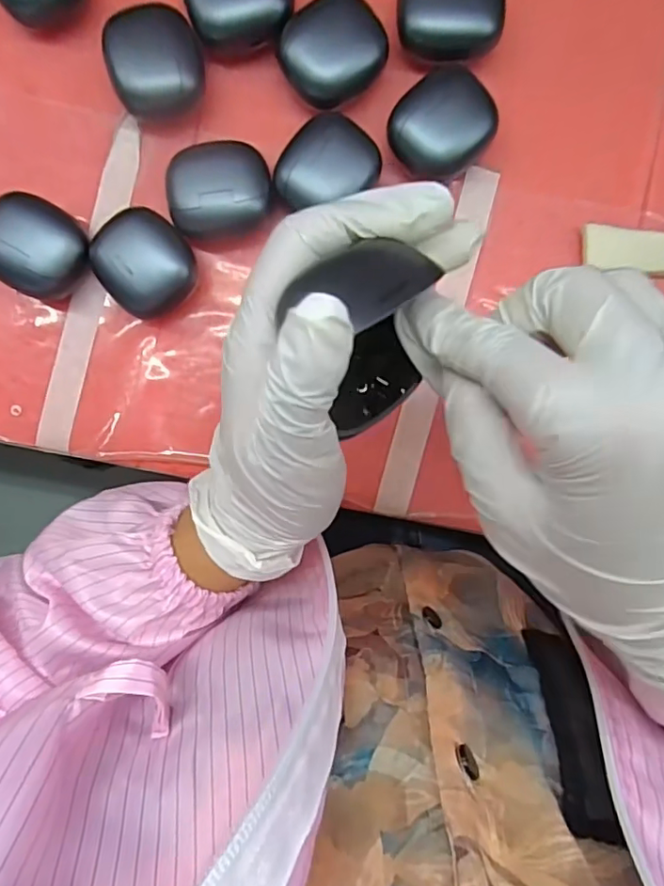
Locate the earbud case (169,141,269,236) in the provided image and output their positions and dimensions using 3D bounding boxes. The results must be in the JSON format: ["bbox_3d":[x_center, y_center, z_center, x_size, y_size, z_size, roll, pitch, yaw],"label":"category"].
[{"bbox_3d":[-0.061,-0.138,0.309,0.054,0.032,0.049,-6,92,1],"label":"earbud case"}]

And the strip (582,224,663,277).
[{"bbox_3d":[0.179,-0.110,0.317,0.070,0.010,0.025,2,92,1],"label":"strip"}]

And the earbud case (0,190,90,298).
[{"bbox_3d":[-0.167,-0.109,0.311,0.055,0.026,0.050,40,92,-1],"label":"earbud case"}]

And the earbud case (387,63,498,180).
[{"bbox_3d":[0.061,-0.172,0.303,0.055,0.032,0.047,-38,91,2],"label":"earbud case"}]

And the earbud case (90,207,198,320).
[{"bbox_3d":[-0.103,-0.100,0.310,0.050,0.029,0.054,-32,91,1],"label":"earbud case"}]

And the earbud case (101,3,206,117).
[{"bbox_3d":[-0.096,-0.209,0.307,0.049,0.027,0.051,-8,92,1],"label":"earbud case"}]

